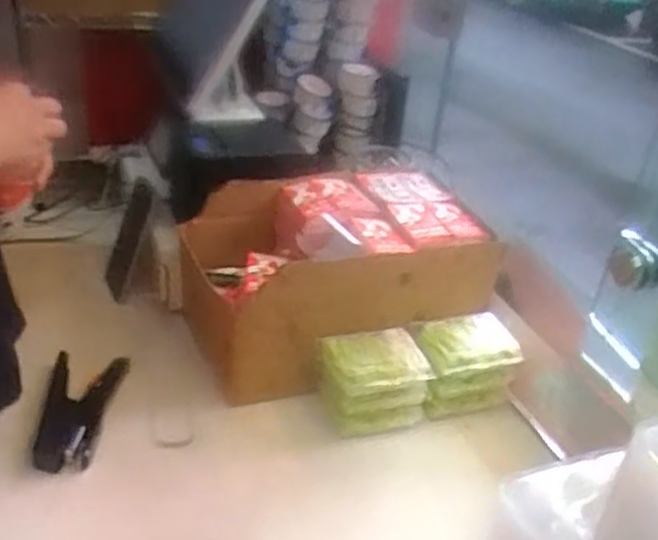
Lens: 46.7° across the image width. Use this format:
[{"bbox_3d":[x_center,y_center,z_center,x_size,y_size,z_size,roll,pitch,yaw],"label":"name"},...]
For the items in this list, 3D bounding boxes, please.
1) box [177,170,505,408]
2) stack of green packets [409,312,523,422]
[{"bbox_3d":[0.001,0.012,0.960,0.311,0.206,0.255,-10,34,-25],"label":"box"},{"bbox_3d":[0.155,0.112,0.892,0.109,0.090,0.070,-5,33,-18],"label":"stack of green packets"}]

